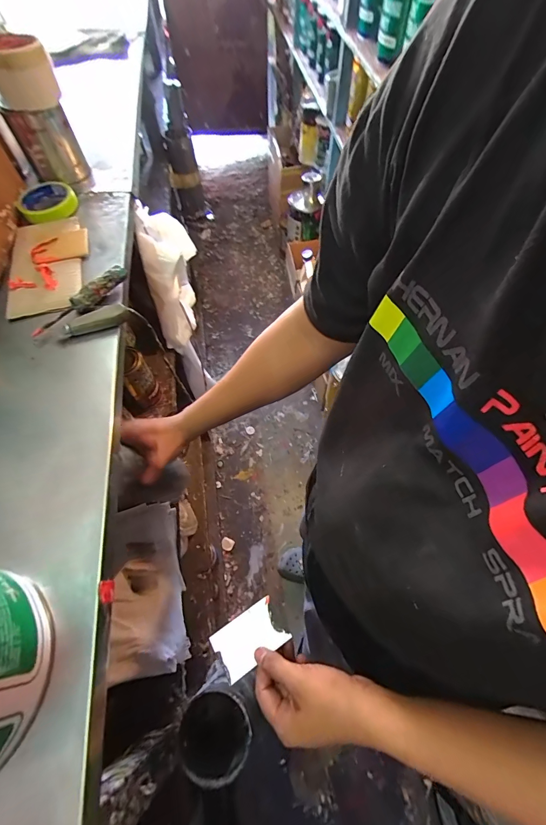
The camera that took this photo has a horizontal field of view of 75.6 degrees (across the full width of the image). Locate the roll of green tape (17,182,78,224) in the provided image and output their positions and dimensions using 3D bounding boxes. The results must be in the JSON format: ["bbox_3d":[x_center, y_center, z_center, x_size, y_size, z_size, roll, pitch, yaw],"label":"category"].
[{"bbox_3d":[-0.375,-0.348,0.587,0.086,0.027,0.100,-33,65,-16],"label":"roll of green tape"}]

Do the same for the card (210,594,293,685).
[{"bbox_3d":[-0.026,0.249,0.390,0.075,0.005,0.051,-32,55,-12],"label":"card"}]

